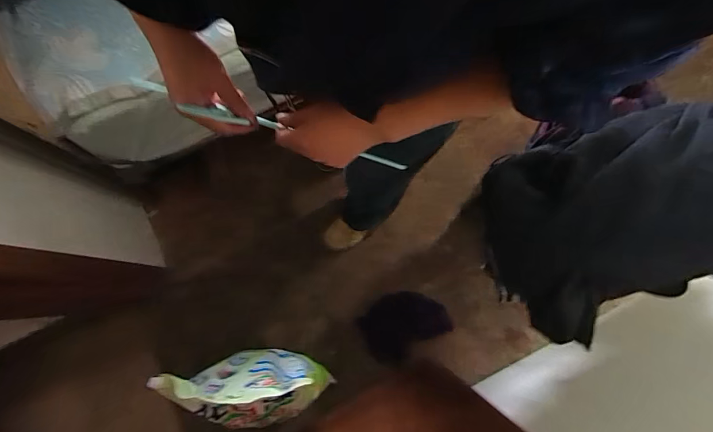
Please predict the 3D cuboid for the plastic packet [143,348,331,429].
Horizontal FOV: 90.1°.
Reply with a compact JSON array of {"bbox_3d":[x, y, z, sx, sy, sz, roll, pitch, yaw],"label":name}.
[{"bbox_3d":[-0.247,0.438,0.875,0.310,0.368,0.178,-2,78,1],"label":"plastic packet"}]

